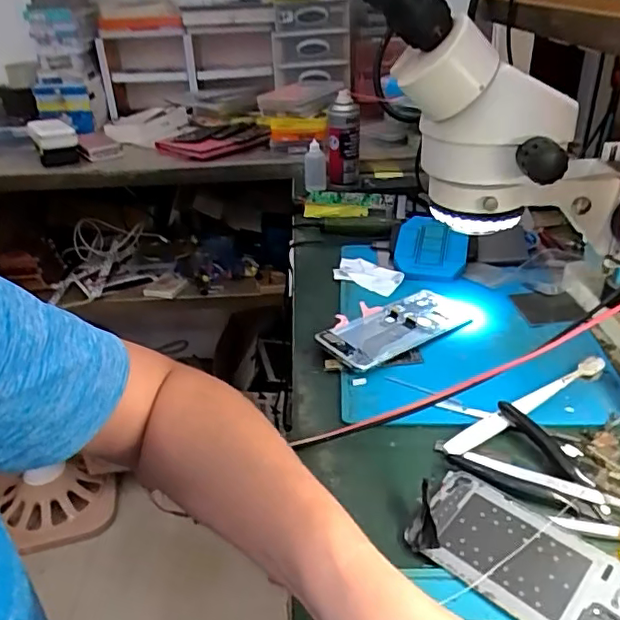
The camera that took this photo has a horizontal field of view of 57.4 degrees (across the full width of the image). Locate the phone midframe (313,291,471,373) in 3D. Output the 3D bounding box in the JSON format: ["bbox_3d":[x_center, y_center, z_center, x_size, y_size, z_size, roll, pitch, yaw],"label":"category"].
[{"bbox_3d":[0.094,0.019,0.592,0.173,0.013,0.075,-18,34,-30],"label":"phone midframe"}]

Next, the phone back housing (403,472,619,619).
[{"bbox_3d":[0.141,0.161,0.350,0.163,0.009,0.073,24,41,39],"label":"phone back housing"}]

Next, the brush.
[{"bbox_3d":[0.183,0.077,0.479,0.180,0.017,0.018,-20,34,-24],"label":"brush"}]

